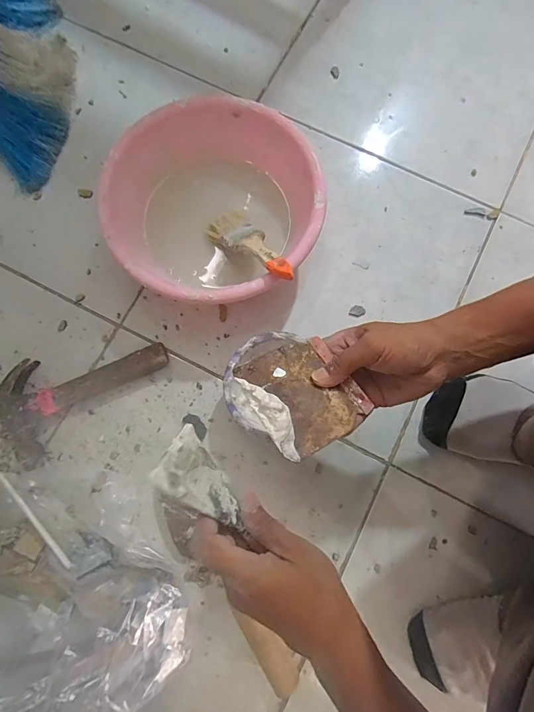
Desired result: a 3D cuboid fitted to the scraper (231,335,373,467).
[{"bbox_3d":[0.034,0.031,0.339,0.093,0.011,0.102,-25,63,-21],"label":"scraper"}]

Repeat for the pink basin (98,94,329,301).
[{"bbox_3d":[-0.066,-0.191,0.498,0.264,0.089,0.265,0,80,-1],"label":"pink basin"}]

